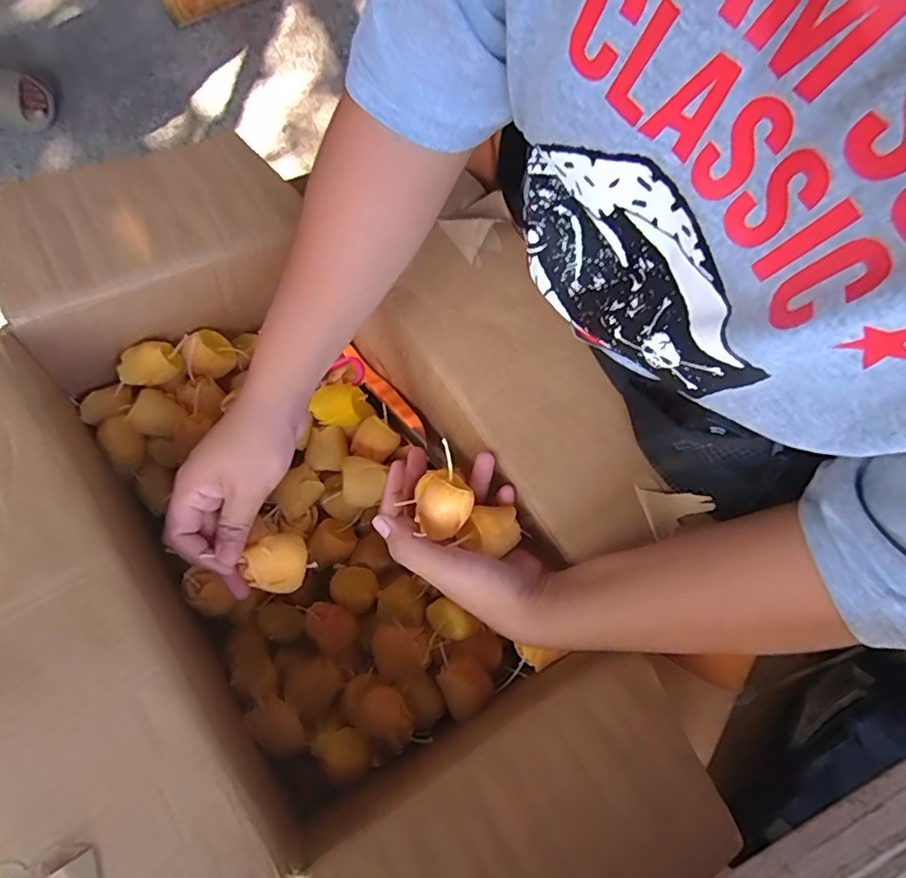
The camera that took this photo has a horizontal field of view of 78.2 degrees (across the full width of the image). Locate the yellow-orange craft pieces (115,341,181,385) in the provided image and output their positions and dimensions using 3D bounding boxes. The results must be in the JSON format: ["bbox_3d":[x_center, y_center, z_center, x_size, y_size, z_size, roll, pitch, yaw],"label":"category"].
[{"bbox_3d":[-0.244,-0.060,0.444,0.042,0.024,0.029,-15,77,-4],"label":"yellow-orange craft pieces"}]

